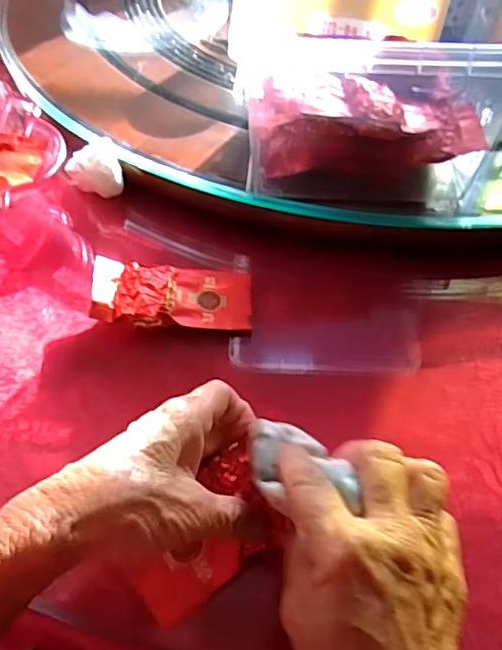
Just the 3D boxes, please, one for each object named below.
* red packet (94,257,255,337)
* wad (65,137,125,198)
[{"bbox_3d":[-0.056,-0.022,0.418,0.112,0.028,0.057,1,52,0],"label":"red packet"},{"bbox_3d":[-0.133,-0.132,0.482,0.043,0.039,0.037,-15,54,-12],"label":"wad"}]

